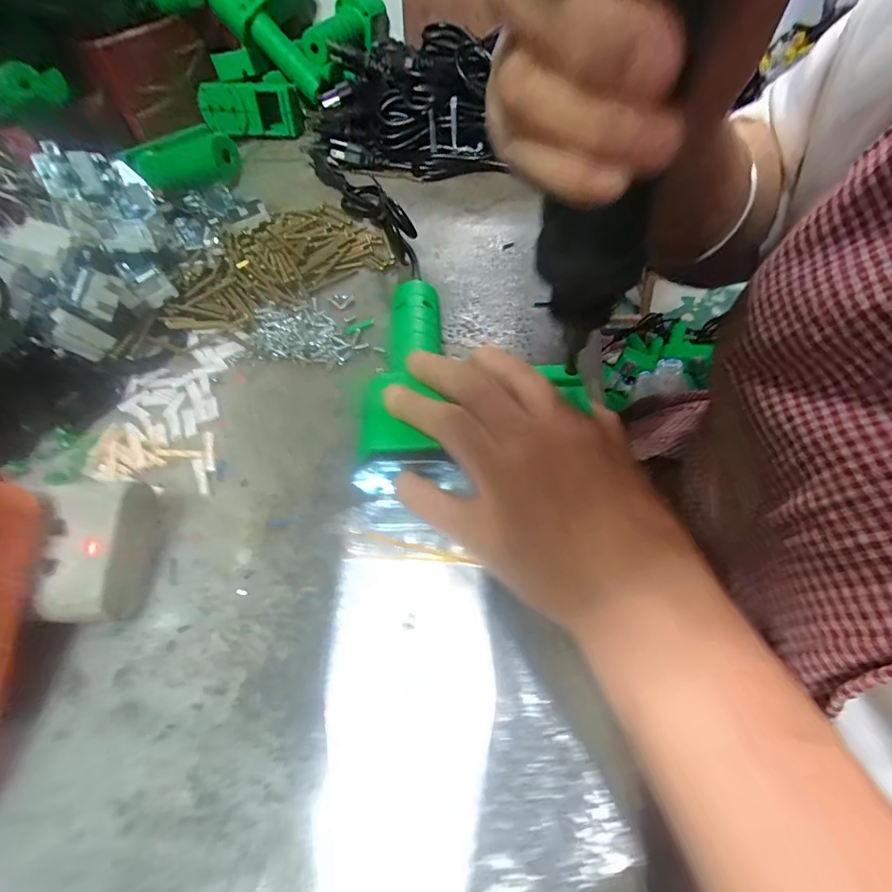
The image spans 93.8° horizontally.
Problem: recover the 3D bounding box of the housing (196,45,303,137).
[{"bbox_3d":[-0.259,-0.465,0.554,0.124,0.073,0.082,-10,54,-7],"label":"housing"}]

